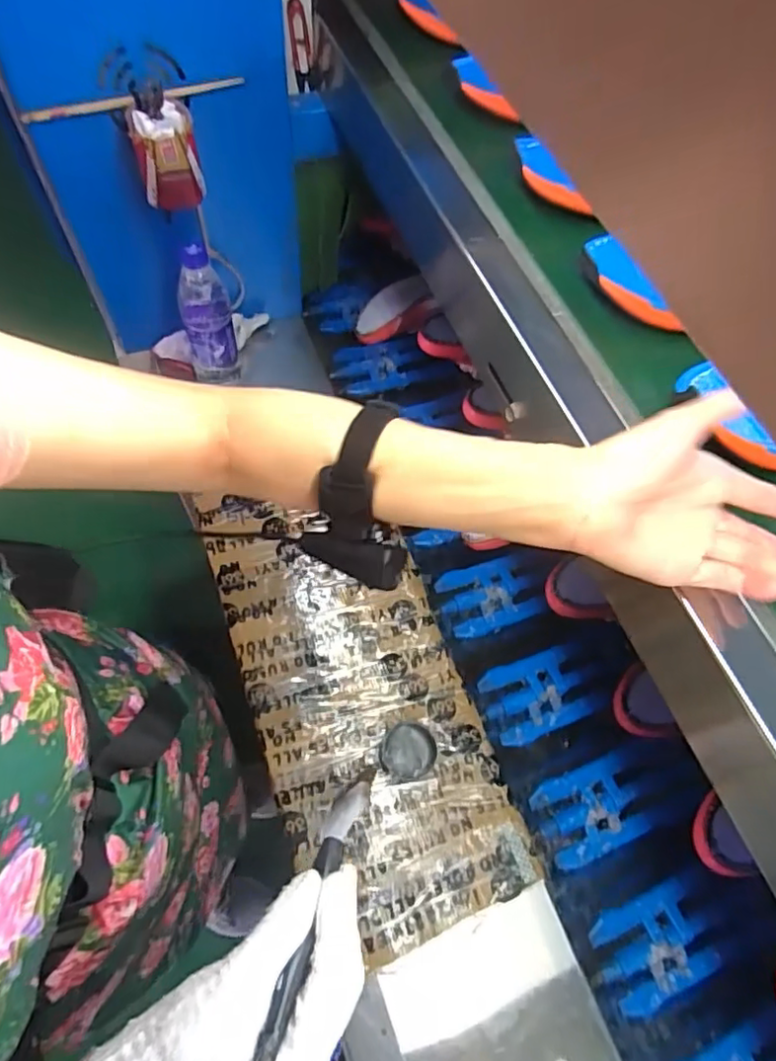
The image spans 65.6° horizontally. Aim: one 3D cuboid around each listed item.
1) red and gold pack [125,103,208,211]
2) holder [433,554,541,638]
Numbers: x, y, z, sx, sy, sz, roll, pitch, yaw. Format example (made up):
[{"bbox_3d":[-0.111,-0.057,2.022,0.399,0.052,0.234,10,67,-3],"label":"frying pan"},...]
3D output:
[{"bbox_3d":[-0.239,-0.402,0.653,0.065,0.093,0.050,-16,58,-14],"label":"red and gold pack"},{"bbox_3d":[0.133,0.087,0.800,0.143,0.027,0.089,-11,57,-10],"label":"holder"}]

